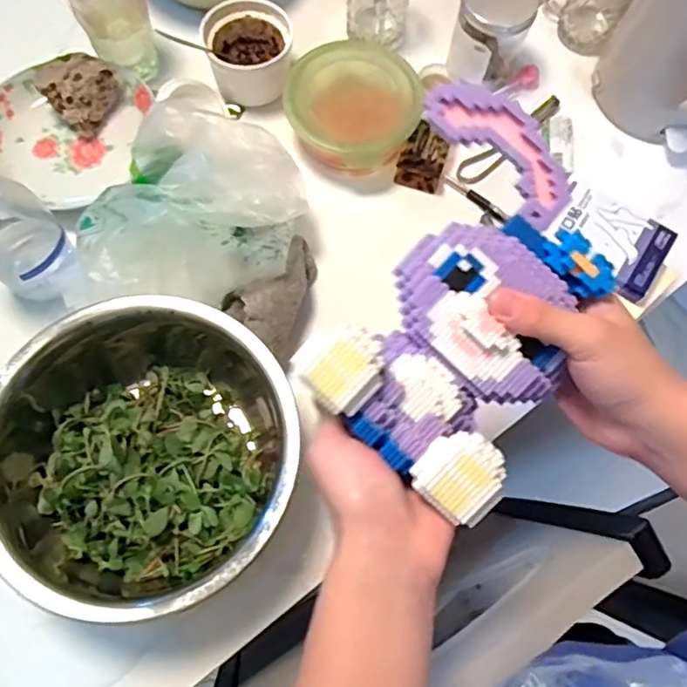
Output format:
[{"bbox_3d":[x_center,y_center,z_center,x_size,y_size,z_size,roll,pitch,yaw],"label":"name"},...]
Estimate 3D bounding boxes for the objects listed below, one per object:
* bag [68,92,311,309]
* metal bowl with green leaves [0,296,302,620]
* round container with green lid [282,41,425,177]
[{"bbox_3d":[-0.136,-0.125,0.584,0.179,0.098,0.228,14,70,3],"label":"bag"},{"bbox_3d":[-0.174,0.089,0.522,0.246,0.102,0.229,1,70,-2],"label":"metal bowl with green leaves"},{"bbox_3d":[0.009,-0.263,0.681,0.142,0.064,0.136,1,70,-2],"label":"round container with green lid"}]

